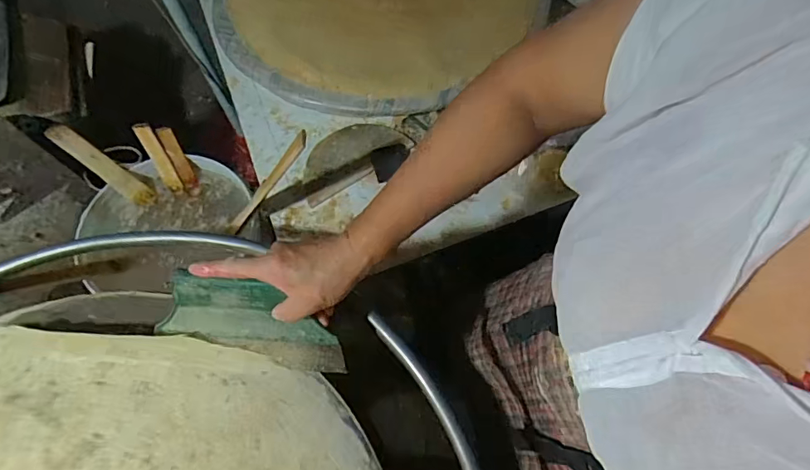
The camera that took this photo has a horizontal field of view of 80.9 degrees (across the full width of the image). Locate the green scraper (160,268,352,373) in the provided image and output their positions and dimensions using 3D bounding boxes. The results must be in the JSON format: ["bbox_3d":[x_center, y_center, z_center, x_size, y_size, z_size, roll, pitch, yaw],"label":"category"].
[{"bbox_3d":[-0.145,0.088,0.481,0.184,0.099,0.009,17,35,-9],"label":"green scraper"}]

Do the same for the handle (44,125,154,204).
[{"bbox_3d":[-0.499,-0.113,0.787,0.035,0.175,0.013,-46,29,-2],"label":"handle"}]

